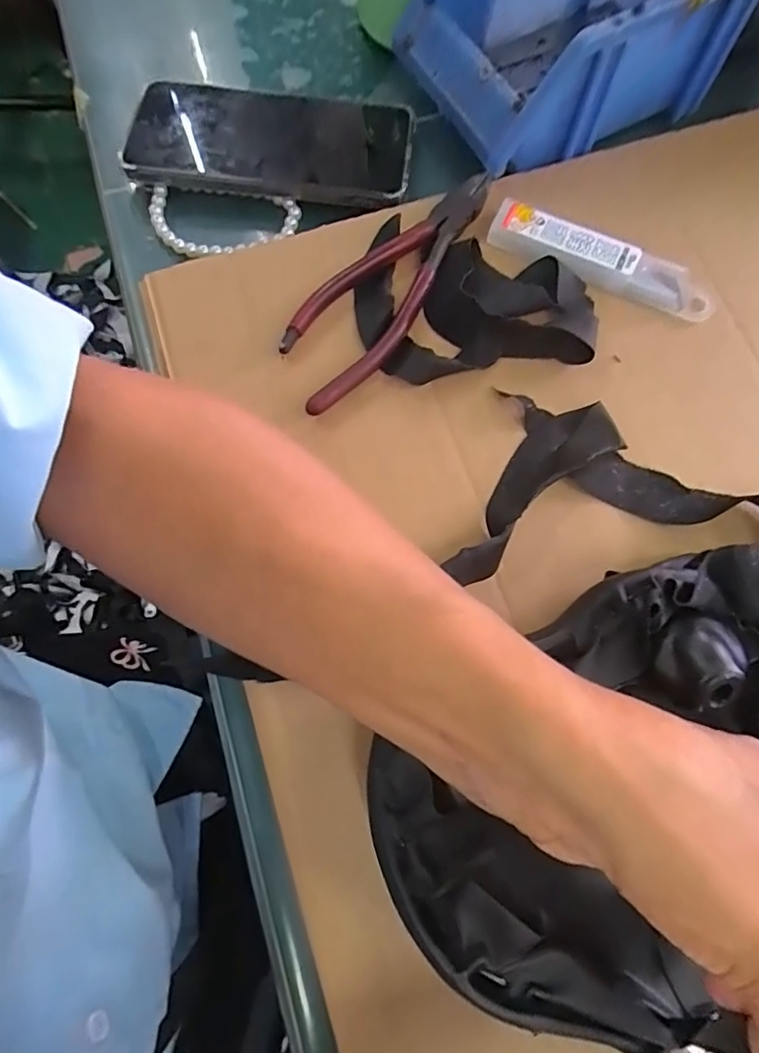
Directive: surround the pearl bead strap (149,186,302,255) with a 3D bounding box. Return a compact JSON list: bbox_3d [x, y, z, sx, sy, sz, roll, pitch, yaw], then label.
[{"bbox_3d":[-0.092,-0.176,0.318,0.085,0.018,0.046,7,77,2],"label":"pearl bead strap"}]

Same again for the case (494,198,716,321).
[{"bbox_3d":[0.121,-0.144,0.292,0.124,0.005,0.030,26,78,6],"label":"case"}]

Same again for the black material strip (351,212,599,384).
[{"bbox_3d":[0.051,-0.114,0.281,0.123,0.015,0.089,8,77,2],"label":"black material strip"}]

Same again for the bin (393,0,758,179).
[{"bbox_3d":[0.121,-0.294,0.314,0.190,0.080,0.119,-26,78,-5],"label":"bin"}]

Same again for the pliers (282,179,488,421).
[{"bbox_3d":[0.005,-0.132,0.288,0.049,0.010,0.169,35,79,8],"label":"pliers"}]

